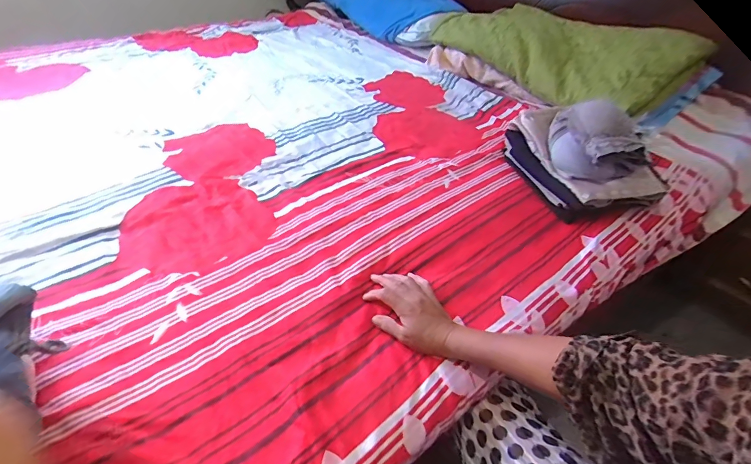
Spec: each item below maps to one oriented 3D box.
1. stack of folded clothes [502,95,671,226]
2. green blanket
[{"bbox_3d":[0.484,-0.186,0.872,0.296,0.155,0.265,-6,42,-11],"label":"stack of folded clothes"},{"bbox_3d":[0.634,-0.619,1.338,0.617,0.141,0.704,-31,51,-33],"label":"green blanket"}]

